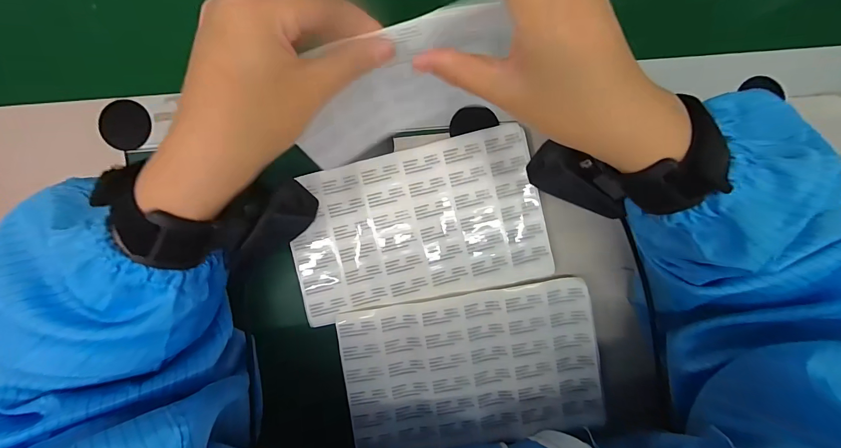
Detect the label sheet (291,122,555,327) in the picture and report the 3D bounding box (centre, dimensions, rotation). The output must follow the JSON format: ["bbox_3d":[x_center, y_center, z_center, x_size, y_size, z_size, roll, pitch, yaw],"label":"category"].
[{"bbox_3d":[-0.003,0.002,0.287,0.191,0.006,0.116,-13,92,0],"label":"label sheet"}]

